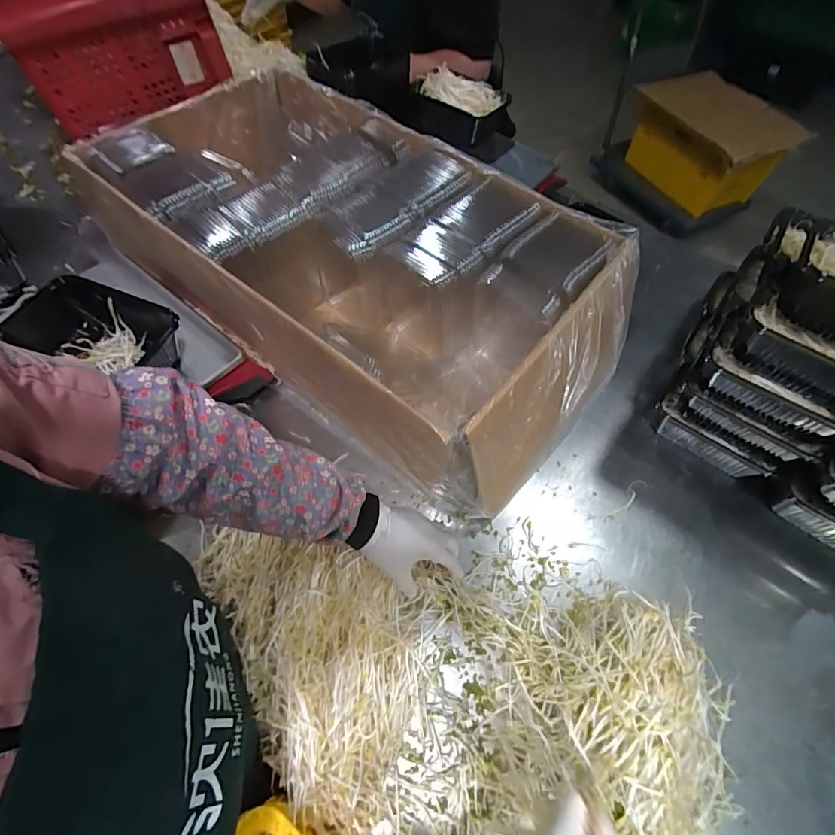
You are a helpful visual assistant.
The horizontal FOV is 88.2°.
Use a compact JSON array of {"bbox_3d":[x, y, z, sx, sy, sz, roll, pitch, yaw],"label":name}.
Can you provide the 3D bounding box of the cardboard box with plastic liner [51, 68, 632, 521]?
[{"bbox_3d":[-0.095,-0.238,0.678,0.776,0.205,0.423,35,64,16],"label":"cardboard box with plastic liner"}]

